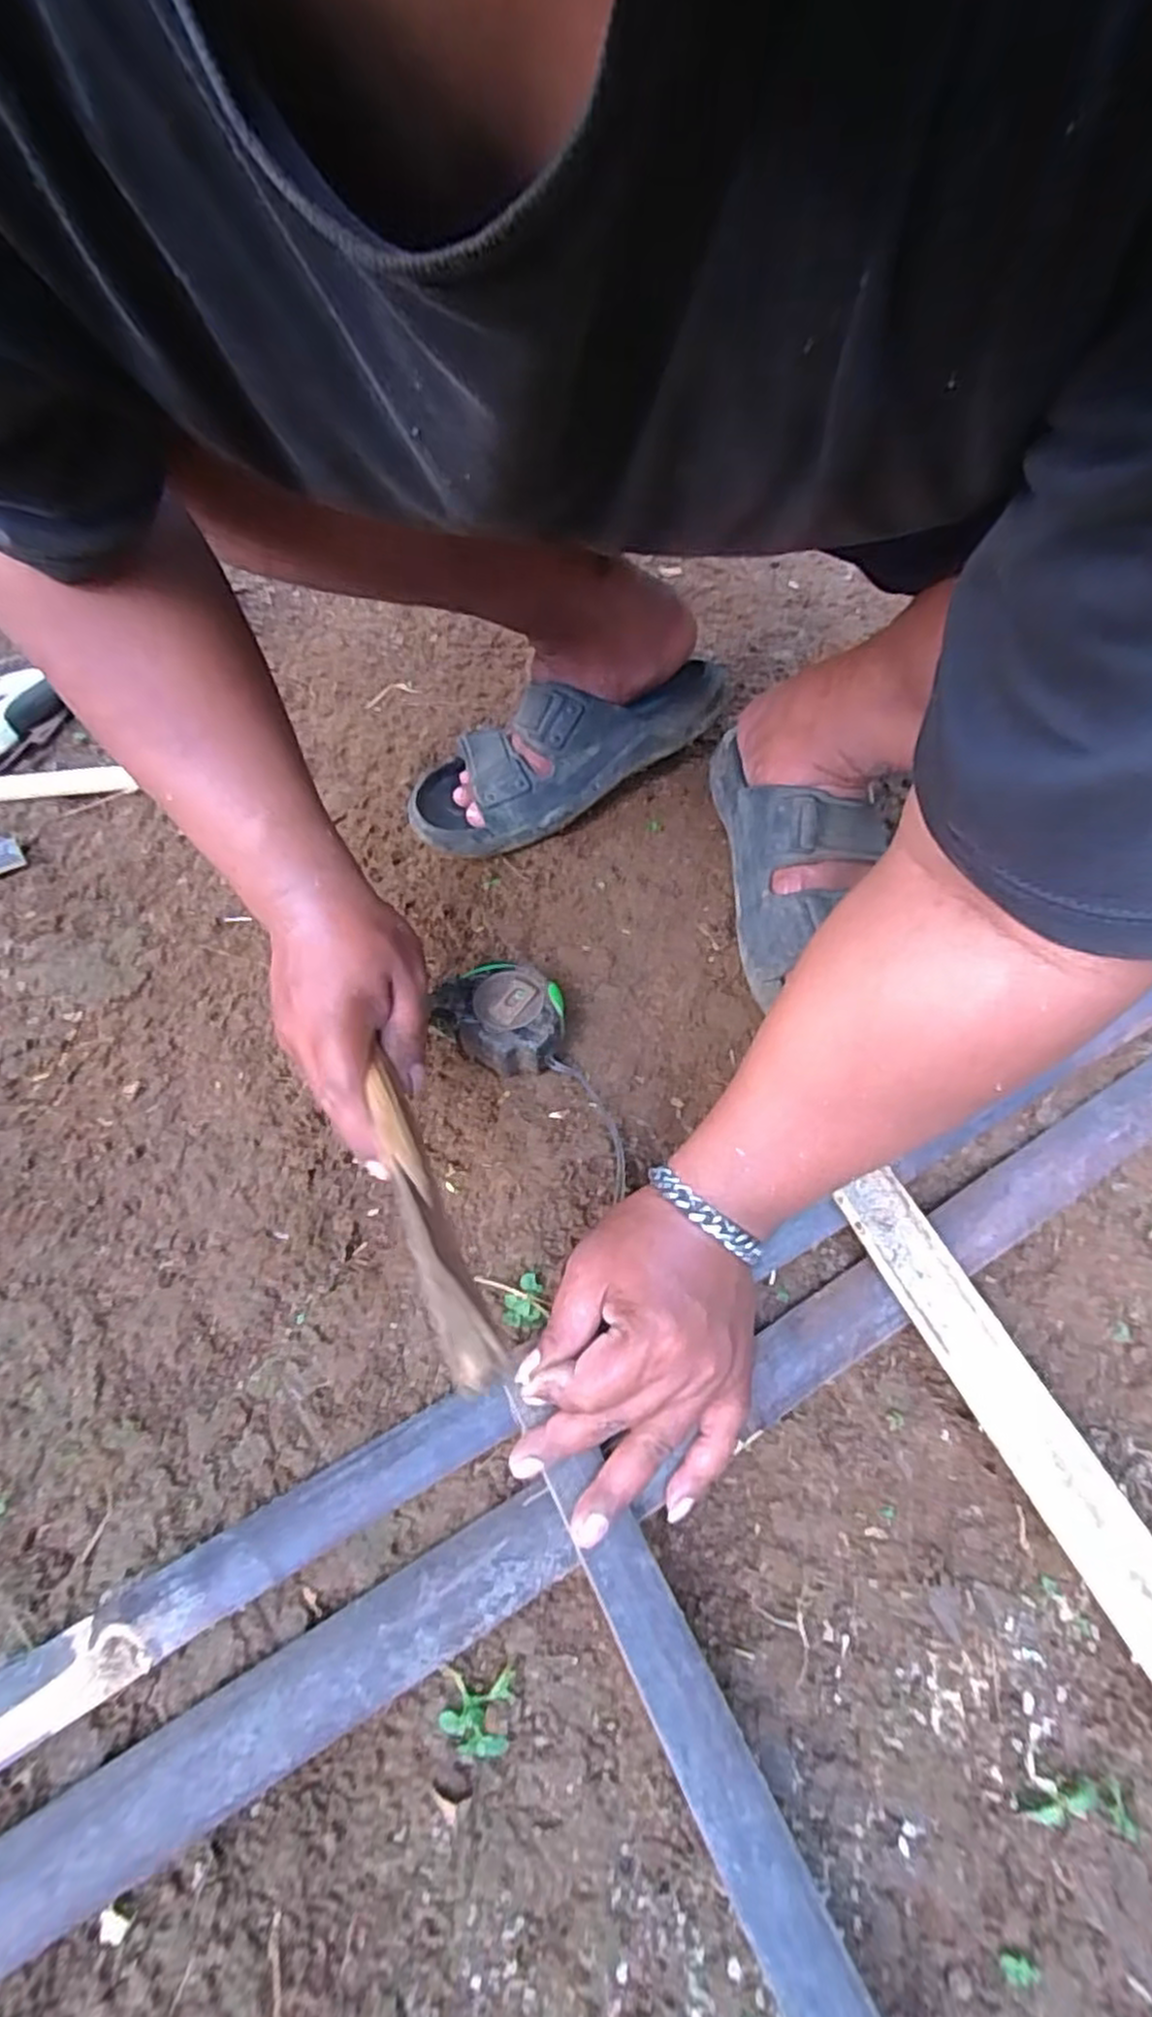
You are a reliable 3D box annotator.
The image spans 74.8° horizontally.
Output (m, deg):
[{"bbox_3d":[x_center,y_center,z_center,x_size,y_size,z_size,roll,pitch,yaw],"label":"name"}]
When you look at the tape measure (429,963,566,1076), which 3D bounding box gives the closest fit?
[{"bbox_3d":[-0.045,0.008,0.477,0.078,0.040,0.060,22,58,15],"label":"tape measure"}]

